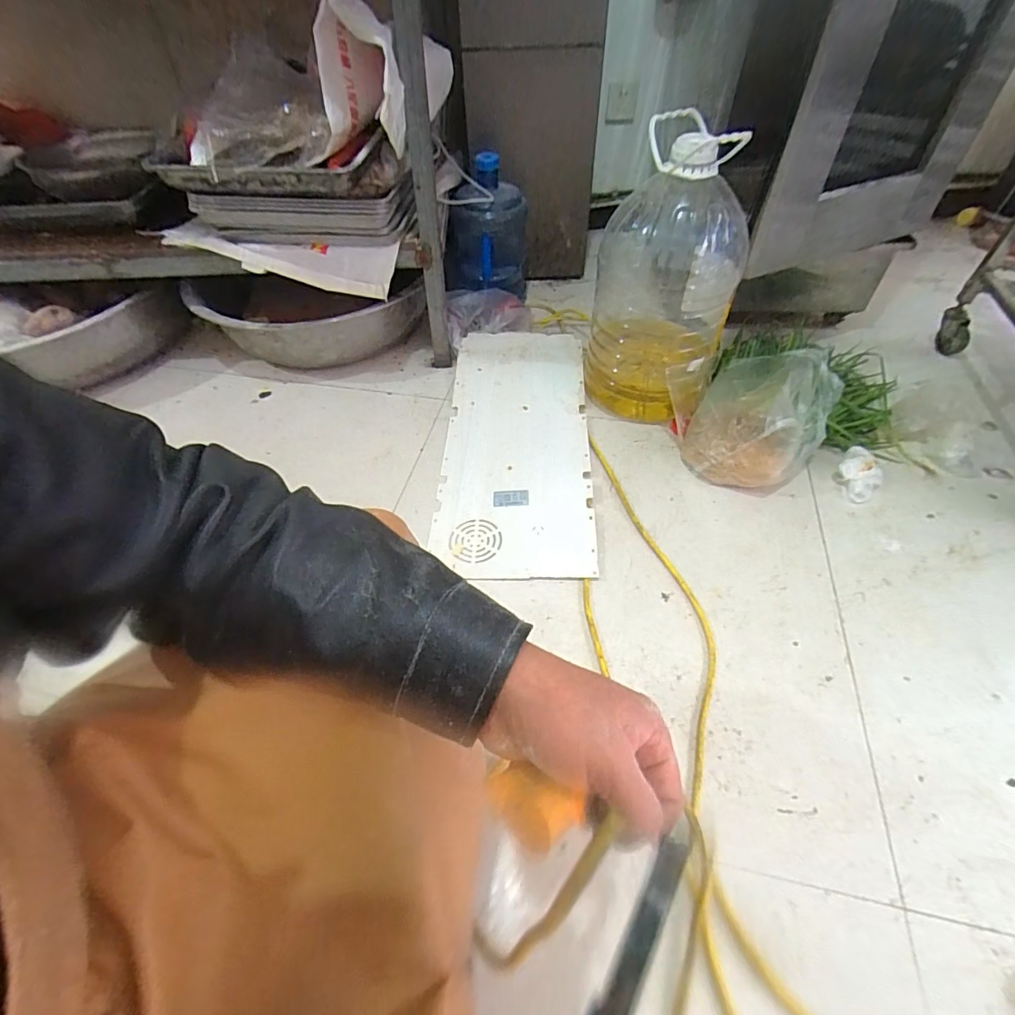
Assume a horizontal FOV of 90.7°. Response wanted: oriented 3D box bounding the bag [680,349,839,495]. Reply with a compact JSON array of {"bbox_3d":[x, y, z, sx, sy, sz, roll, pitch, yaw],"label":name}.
[{"bbox_3d":[0.529,-0.198,1.047,0.242,0.192,0.300,23,57,24],"label":"bag"}]

